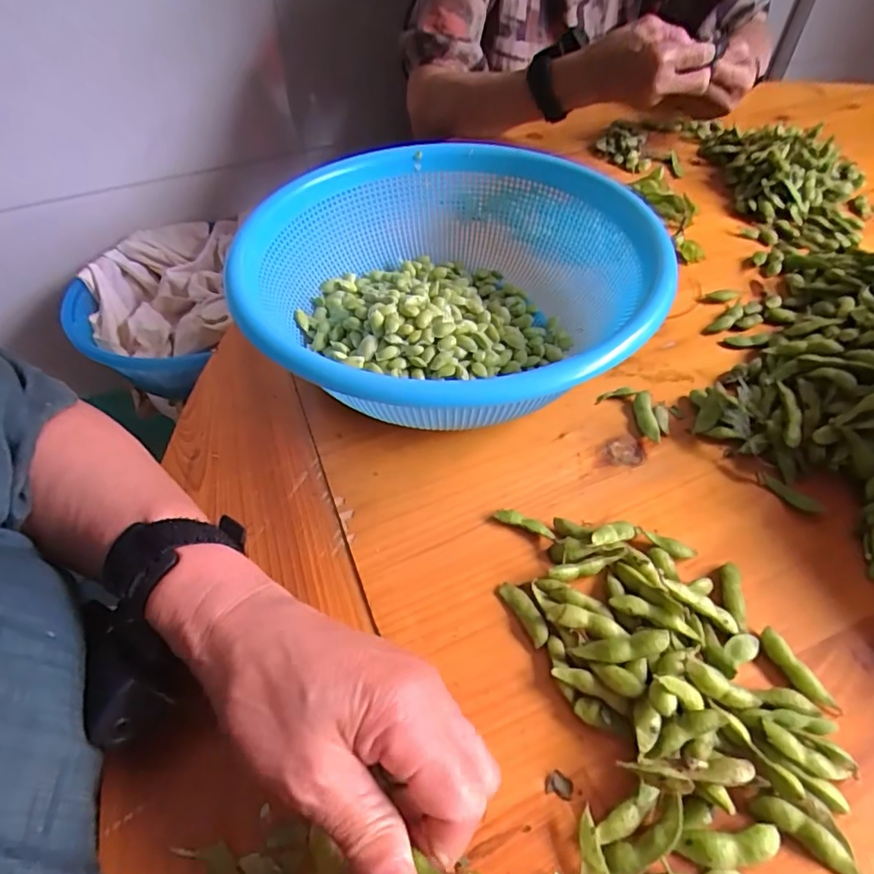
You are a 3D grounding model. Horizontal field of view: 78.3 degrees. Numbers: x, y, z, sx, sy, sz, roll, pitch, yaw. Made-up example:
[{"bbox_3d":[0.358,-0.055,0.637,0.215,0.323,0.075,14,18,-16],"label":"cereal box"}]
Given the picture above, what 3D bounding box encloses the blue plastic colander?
[{"bbox_3d":[0.012,-0.098,0.383,0.280,0.104,0.267,-1,51,1],"label":"blue plastic colander"}]

